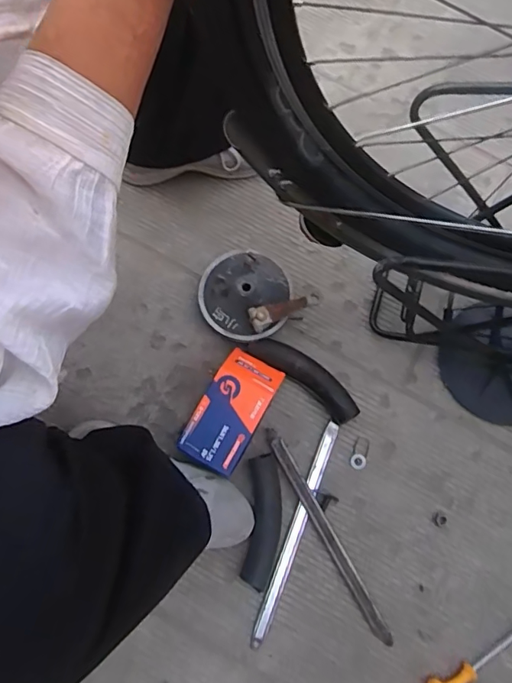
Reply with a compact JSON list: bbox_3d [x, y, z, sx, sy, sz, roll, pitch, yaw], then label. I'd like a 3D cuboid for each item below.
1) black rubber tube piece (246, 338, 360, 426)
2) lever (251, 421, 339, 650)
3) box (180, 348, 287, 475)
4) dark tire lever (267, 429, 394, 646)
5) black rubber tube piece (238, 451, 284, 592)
[{"bbox_3d":[0.066,0.046,0.677,0.160,0.031,0.044,38,78,8],"label":"black rubber tube piece"},{"bbox_3d":[0.050,0.237,0.635,0.019,0.011,0.283,22,76,4],"label":"lever"},{"bbox_3d":[-0.030,0.089,0.651,0.076,0.055,0.148,28,77,6],"label":"box"},{"bbox_3d":[0.089,0.240,0.633,0.019,0.017,0.285,-28,78,-8],"label":"dark tire lever"},{"bbox_3d":[0.009,0.226,0.635,0.043,0.025,0.157,5,75,0],"label":"black rubber tube piece"}]

